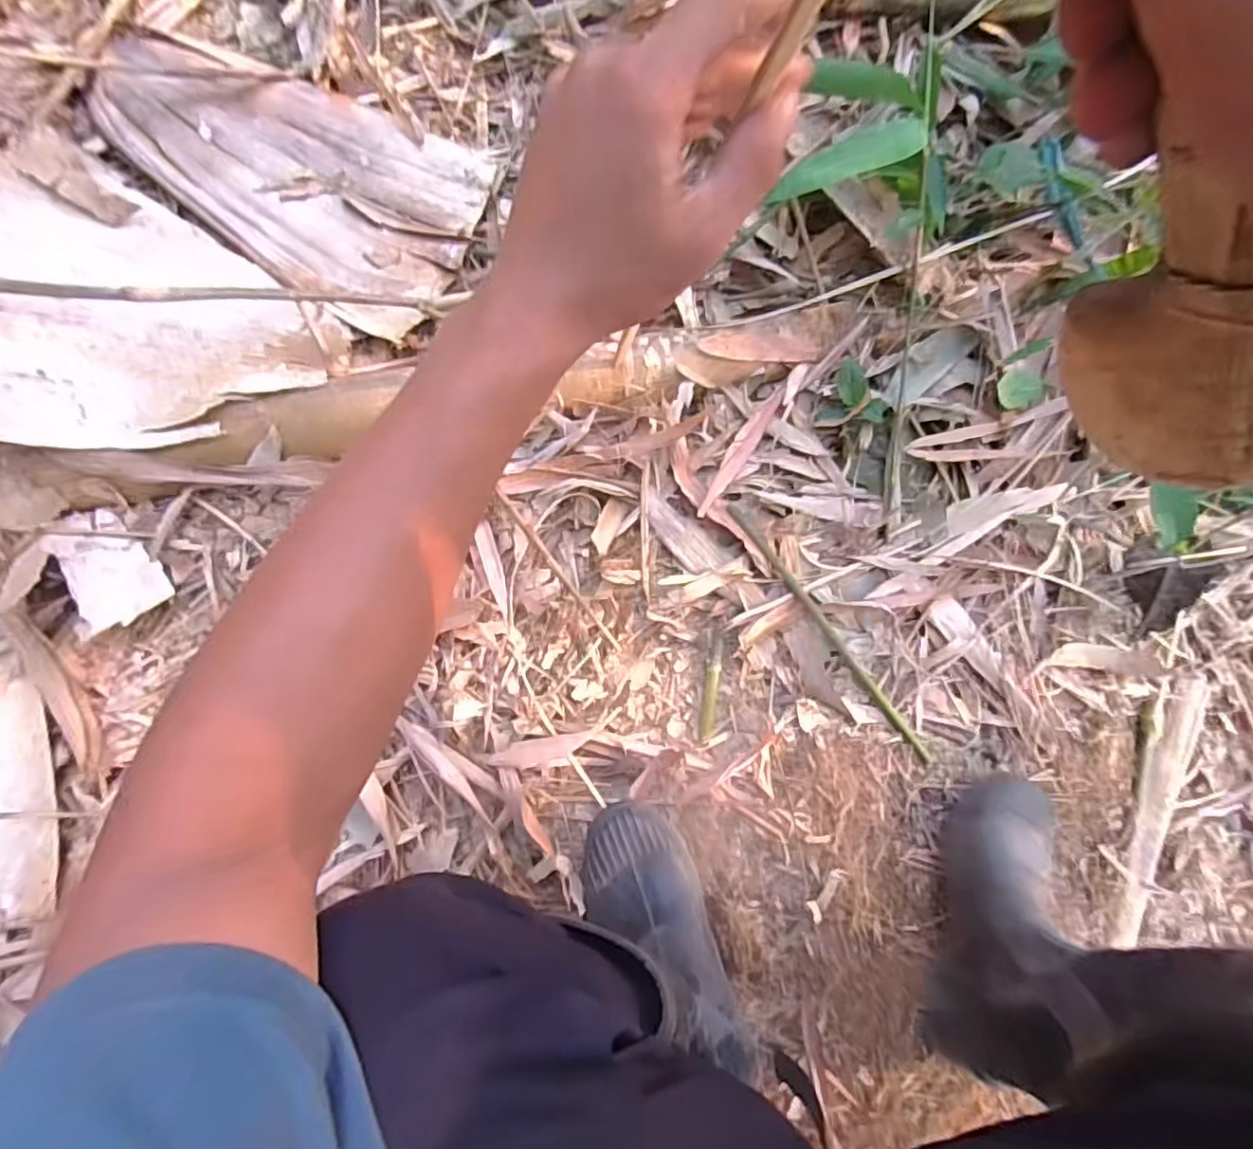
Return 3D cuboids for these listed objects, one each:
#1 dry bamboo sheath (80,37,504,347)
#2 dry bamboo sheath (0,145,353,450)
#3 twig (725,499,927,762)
[{"bbox_3d":[-0.322,-0.401,0.643,0.353,0.043,0.216,30,86,-6],"label":"dry bamboo sheath"},{"bbox_3d":[-0.442,-0.209,0.523,0.352,0.077,0.240,20,60,-19],"label":"dry bamboo sheath"},{"bbox_3d":[0.204,0.063,0.645,0.013,0.010,0.325,-39,95,-6],"label":"twig"}]

